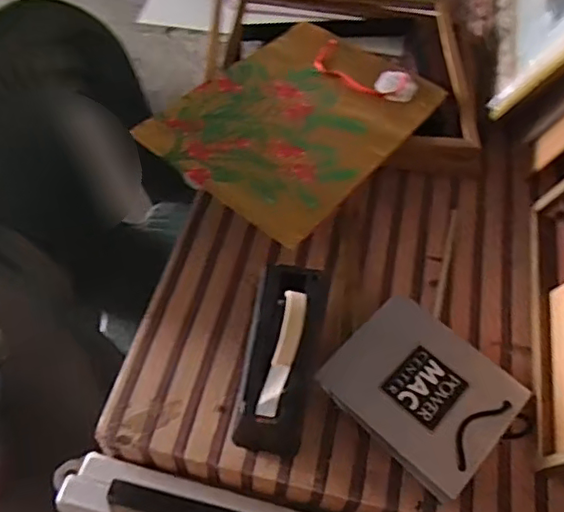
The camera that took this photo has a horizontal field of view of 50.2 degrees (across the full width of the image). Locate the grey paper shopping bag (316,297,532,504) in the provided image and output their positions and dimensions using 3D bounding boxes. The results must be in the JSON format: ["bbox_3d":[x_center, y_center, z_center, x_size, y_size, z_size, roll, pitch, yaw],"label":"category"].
[{"bbox_3d":[0.171,0.159,0.723,0.210,0.031,0.180,40,62,22],"label":"grey paper shopping bag"}]

